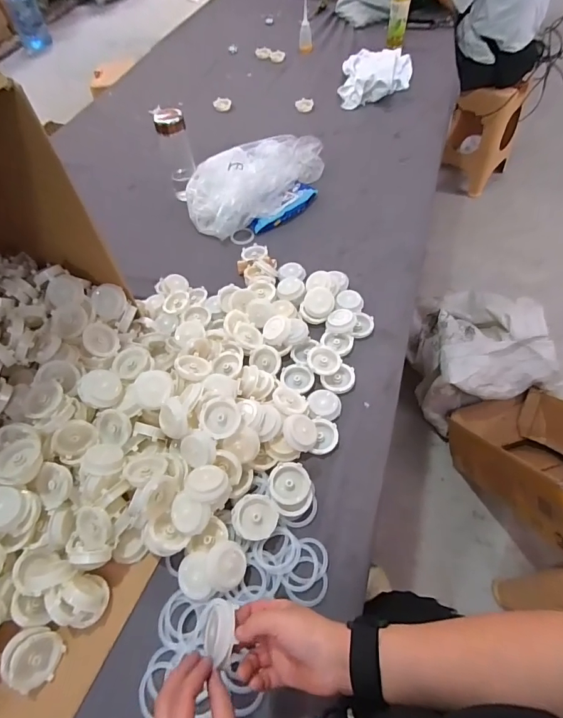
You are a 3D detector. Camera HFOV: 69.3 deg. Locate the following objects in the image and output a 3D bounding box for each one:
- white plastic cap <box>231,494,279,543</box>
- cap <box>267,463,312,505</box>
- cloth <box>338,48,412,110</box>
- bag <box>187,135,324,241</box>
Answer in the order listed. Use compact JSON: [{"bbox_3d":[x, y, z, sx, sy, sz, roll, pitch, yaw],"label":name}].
[{"bbox_3d":[-0.036,0.218,0.563,0.063,0.013,0.058,-2,55,3],"label":"white plastic cap"},{"bbox_3d":[0.013,0.181,0.590,0.058,0.017,0.057,-3,65,7],"label":"cap"},{"bbox_3d":[0.319,-0.963,1.367,0.236,0.069,0.375,7,56,9],"label":"cloth"},{"bbox_3d":[-0.069,-0.470,1.046,0.233,0.084,0.434,28,62,21],"label":"bag"}]

